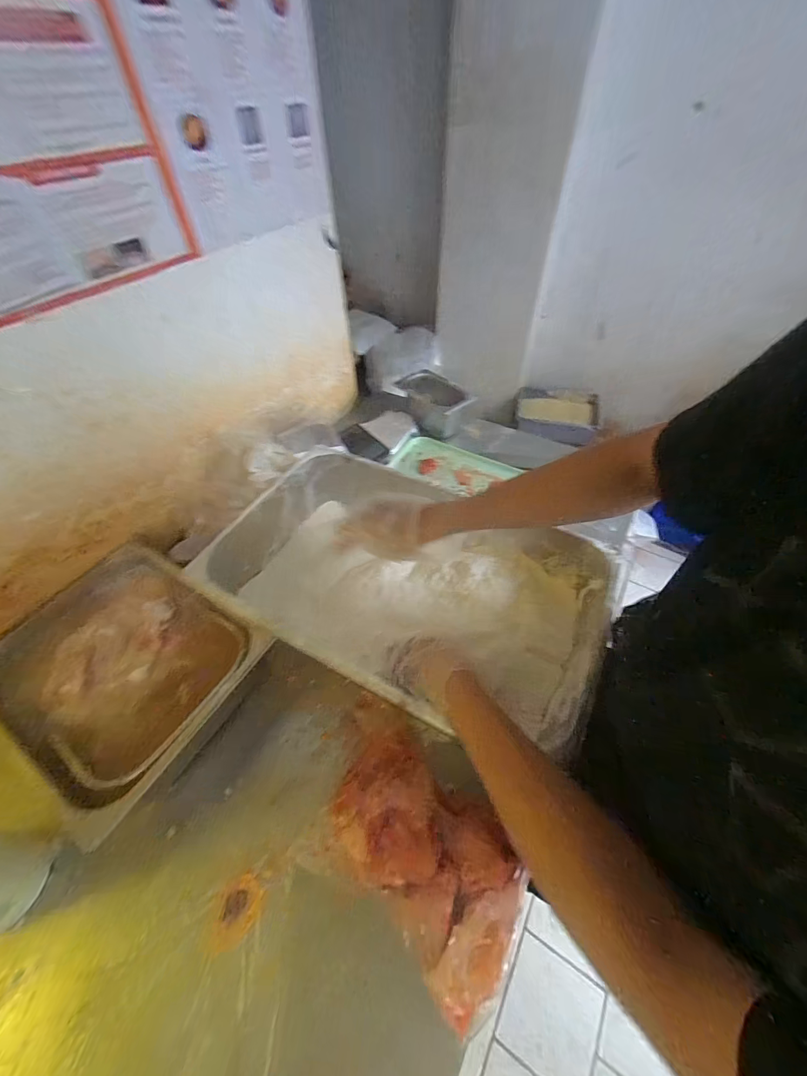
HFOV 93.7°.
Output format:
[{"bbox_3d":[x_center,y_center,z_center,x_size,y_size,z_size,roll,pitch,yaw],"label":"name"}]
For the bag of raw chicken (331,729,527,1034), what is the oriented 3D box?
[{"bbox_3d":[0.021,0.331,0.405,0.151,0.069,0.243,-36,58,-24],"label":"bag of raw chicken"}]

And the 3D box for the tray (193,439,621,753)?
[{"bbox_3d":[-0.006,0.039,0.594,0.558,0.142,0.355,18,54,13],"label":"tray"}]

